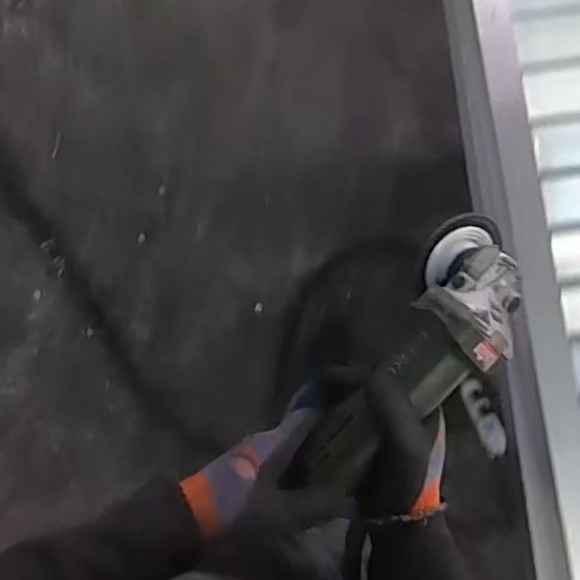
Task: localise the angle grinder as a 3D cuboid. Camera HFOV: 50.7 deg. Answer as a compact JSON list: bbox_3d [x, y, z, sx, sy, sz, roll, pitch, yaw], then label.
[{"bbox_3d":[0.109,0.057,0.511,0.096,0.081,0.263,38,89,2],"label":"angle grinder"}]

